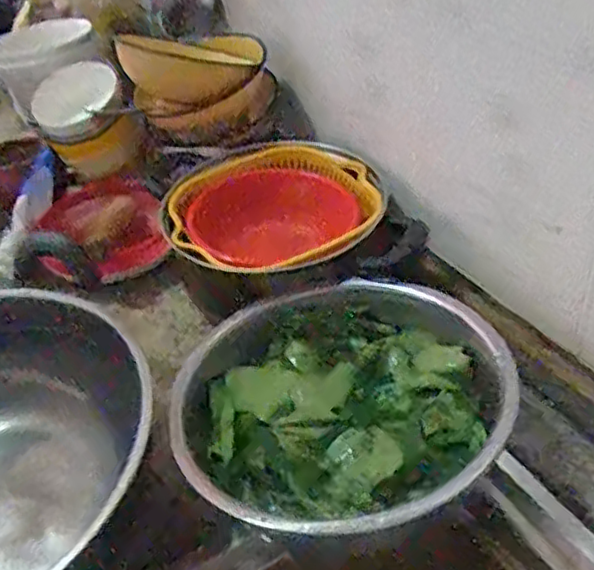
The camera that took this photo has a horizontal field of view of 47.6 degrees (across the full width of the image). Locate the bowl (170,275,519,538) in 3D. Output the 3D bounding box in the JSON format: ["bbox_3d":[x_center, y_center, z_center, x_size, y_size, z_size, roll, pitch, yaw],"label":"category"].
[{"bbox_3d":[0.034,0.096,0.555,0.262,0.090,0.265,-5,41,4],"label":"bowl"}]

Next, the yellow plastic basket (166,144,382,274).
[{"bbox_3d":[-0.021,-0.053,0.744,0.213,0.104,0.201,-11,41,-3],"label":"yellow plastic basket"}]

